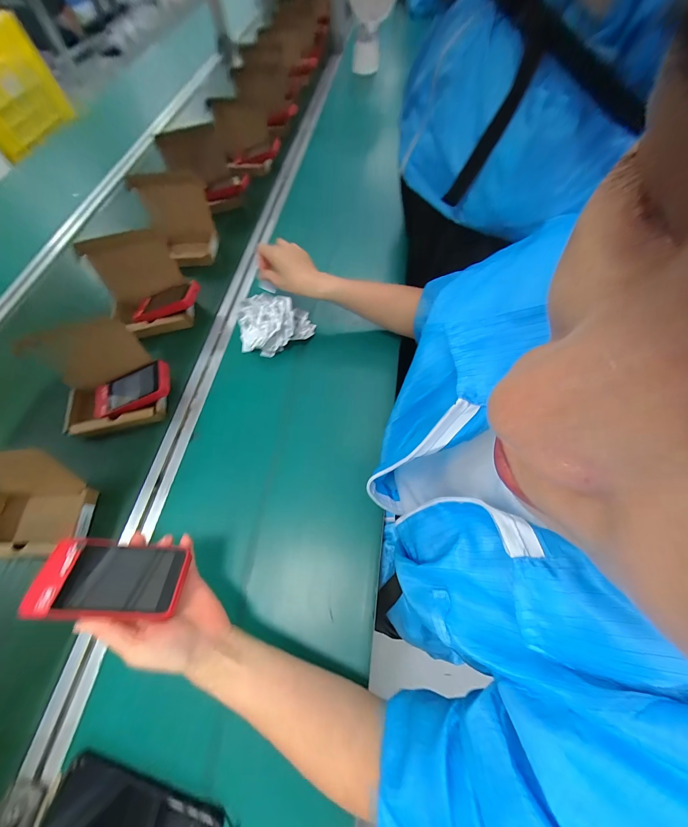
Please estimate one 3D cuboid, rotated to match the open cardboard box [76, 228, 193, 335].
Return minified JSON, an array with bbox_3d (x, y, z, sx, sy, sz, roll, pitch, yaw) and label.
[{"bbox_3d":[-0.370,-0.223,0.538,0.134,0.111,0.135,-21,67,-10],"label":"open cardboard box"}]

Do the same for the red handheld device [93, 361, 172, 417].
[{"bbox_3d":[-0.335,-0.032,0.472,0.129,0.025,0.065,-21,76,6],"label":"red handheld device"}]

